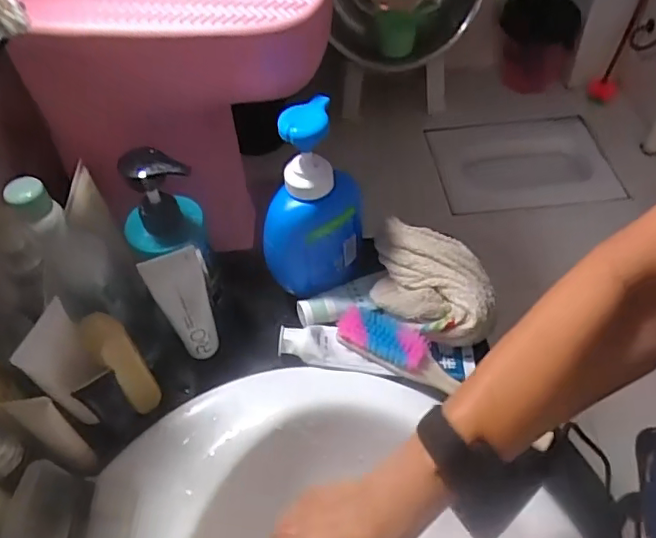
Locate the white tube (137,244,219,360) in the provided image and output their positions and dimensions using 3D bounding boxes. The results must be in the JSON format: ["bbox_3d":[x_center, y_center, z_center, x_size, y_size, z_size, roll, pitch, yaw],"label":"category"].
[{"bbox_3d":[-0.129,0.042,0.545,0.048,0.163,0.022,-24,52,-16],"label":"white tube"}]

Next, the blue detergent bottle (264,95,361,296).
[{"bbox_3d":[-0.019,-0.066,0.575,0.102,0.213,0.060,-18,46,-11],"label":"blue detergent bottle"}]

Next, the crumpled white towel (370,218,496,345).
[{"bbox_3d":[0.105,0.016,0.587,0.121,0.070,0.096,11,51,13],"label":"crumpled white towel"}]

